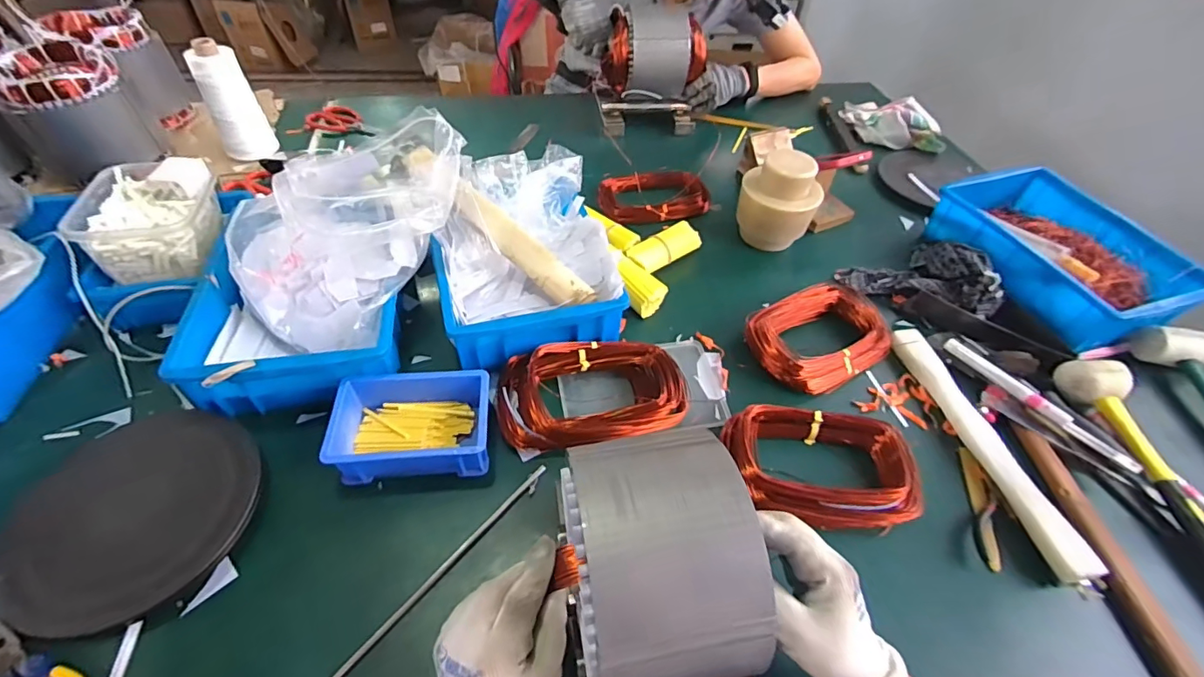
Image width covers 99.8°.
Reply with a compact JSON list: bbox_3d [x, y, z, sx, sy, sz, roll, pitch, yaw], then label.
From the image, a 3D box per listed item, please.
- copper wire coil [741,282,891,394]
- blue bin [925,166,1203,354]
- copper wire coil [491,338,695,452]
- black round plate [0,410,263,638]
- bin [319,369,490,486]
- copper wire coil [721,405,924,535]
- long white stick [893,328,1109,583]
[{"bbox_3d":[0.270,-0.005,0.628,0.178,0.047,0.124,-21,54,-20],"label":"copper wire coil"},{"bbox_3d":[0.641,-0.122,0.714,0.215,0.078,0.293,-11,52,-13],"label":"blue bin"},{"bbox_3d":[-0.009,0.057,0.554,0.204,0.048,0.115,-12,52,-14],"label":"copper wire coil"},{"bbox_3d":[-0.414,0.146,0.450,0.184,0.025,0.185,2,50,-2],"label":"black round plate"},{"bbox_3d":[-0.185,0.084,0.511,0.146,0.054,0.111,-3,50,-7],"label":"bin"},{"bbox_3d":[0.222,0.127,0.518,0.194,0.042,0.114,4,50,-1],"label":"copper wire coil"},{"bbox_3d":[0.403,0.106,0.546,0.030,0.032,0.289,-6,50,-9],"label":"long white stick"}]

